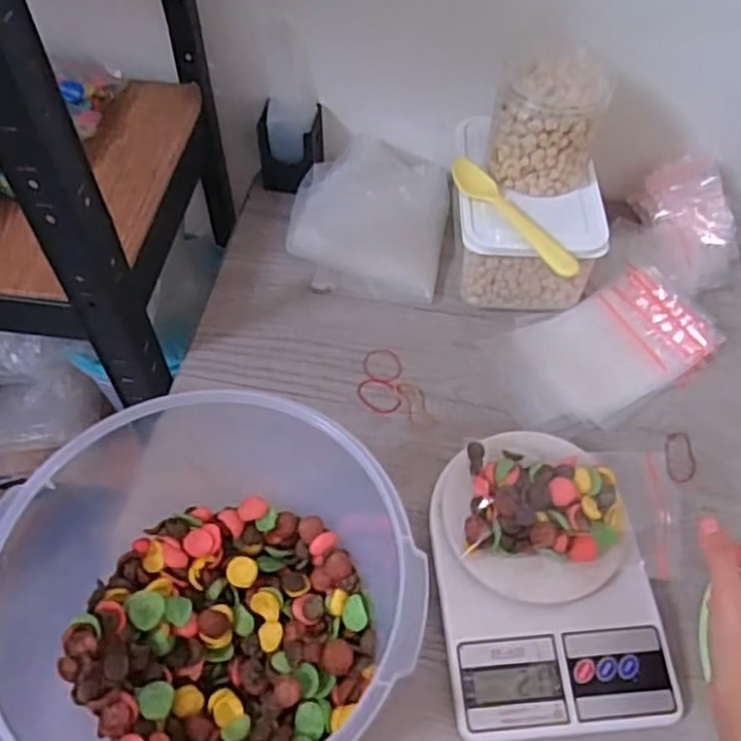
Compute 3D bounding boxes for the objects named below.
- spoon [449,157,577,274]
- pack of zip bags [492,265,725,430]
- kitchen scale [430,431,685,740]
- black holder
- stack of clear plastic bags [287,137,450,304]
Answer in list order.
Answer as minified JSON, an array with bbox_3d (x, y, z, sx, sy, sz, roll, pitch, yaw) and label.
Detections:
[{"bbox_3d":[0.122,-0.134,0.604,0.027,0.014,0.153,-26,59,-18],"label":"spoon"},{"bbox_3d":[0.208,-0.021,0.625,0.197,0.028,0.123,-20,58,-14],"label":"pack of zip bags"},{"bbox_3d":[0.122,0.142,0.495,0.150,0.047,0.209,-4,55,-4],"label":"kitchen scale"},{"bbox_3d":[-0.085,-0.238,0.751,0.070,0.076,0.053,-2,55,-3],"label":"black holder"},{"bbox_3d":[-0.001,-0.160,0.712,0.152,0.044,0.189,9,55,6],"label":"stack of clear plastic bags"}]

